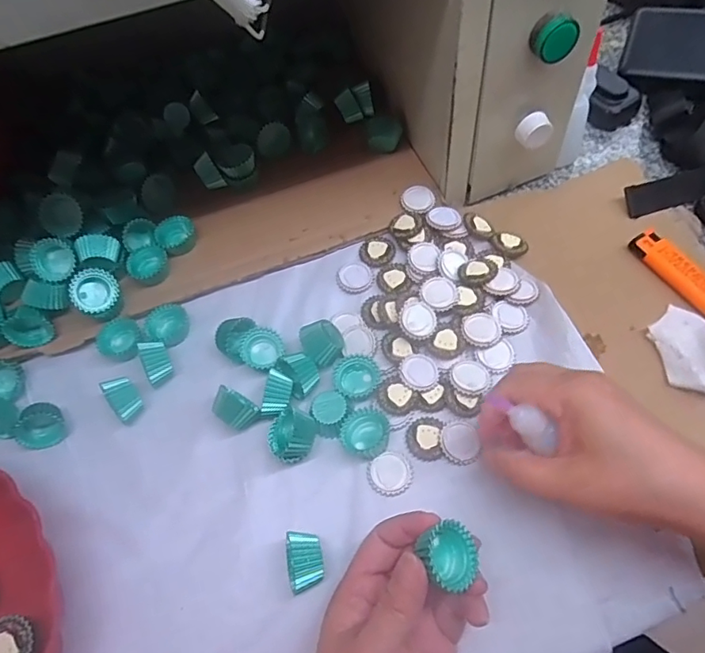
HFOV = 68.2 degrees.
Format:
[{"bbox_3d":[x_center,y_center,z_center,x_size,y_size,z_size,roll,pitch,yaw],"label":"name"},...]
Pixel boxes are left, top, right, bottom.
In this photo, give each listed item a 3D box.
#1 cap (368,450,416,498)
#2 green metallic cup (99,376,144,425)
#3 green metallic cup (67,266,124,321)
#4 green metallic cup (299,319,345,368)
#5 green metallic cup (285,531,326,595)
[{"bbox_3d":[0.025,0.095,0.337,0.029,0.004,0.028,-3,61,5],"label":"cap"},{"bbox_3d":[-0.163,0.052,0.373,0.021,0.025,0.027,-36,63,-14],"label":"green metallic cup"},{"bbox_3d":[-0.198,-0.024,0.402,0.040,0.021,0.034,46,59,-17],"label":"green metallic cup"},{"bbox_3d":[-0.020,0.013,0.373,0.029,0.025,0.030,-3,61,5],"label":"green metallic cup"},{"bbox_3d":[-0.027,0.139,0.309,0.020,0.026,0.032,-12,60,-1],"label":"green metallic cup"}]

